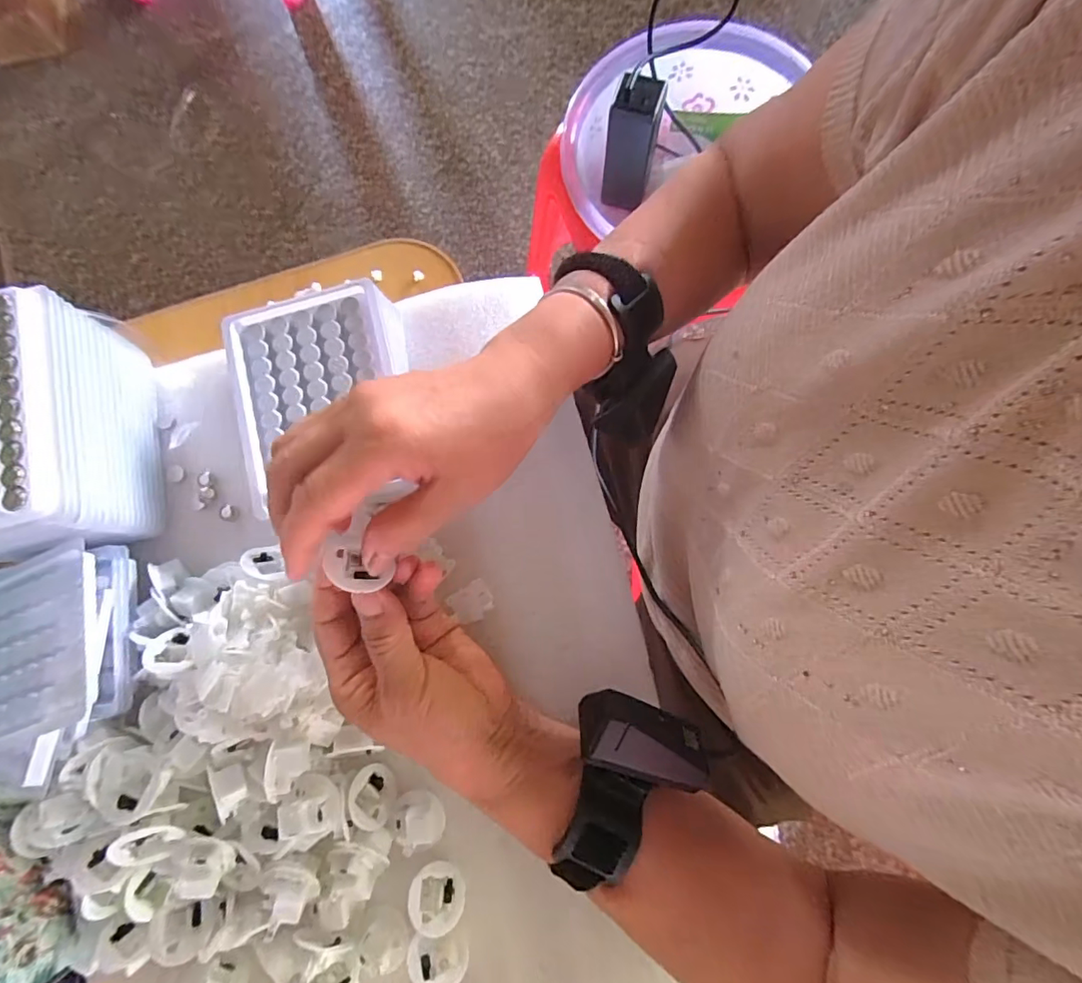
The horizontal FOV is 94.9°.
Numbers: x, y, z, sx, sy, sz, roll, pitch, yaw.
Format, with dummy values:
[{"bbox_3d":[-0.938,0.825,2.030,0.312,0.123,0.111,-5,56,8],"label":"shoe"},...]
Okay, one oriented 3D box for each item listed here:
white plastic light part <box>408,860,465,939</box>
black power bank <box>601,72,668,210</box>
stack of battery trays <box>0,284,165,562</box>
[{"bbox_3d":[-0.061,0.233,0.287,0.032,0.017,0.032,29,51,-12],"label":"white plastic light part"},{"bbox_3d":[0.099,-0.383,0.553,0.052,0.128,0.039,8,83,2],"label":"black power bank"},{"bbox_3d":[-0.290,-0.032,0.288,0.094,0.083,0.136,-11,82,0],"label":"stack of battery trays"}]

